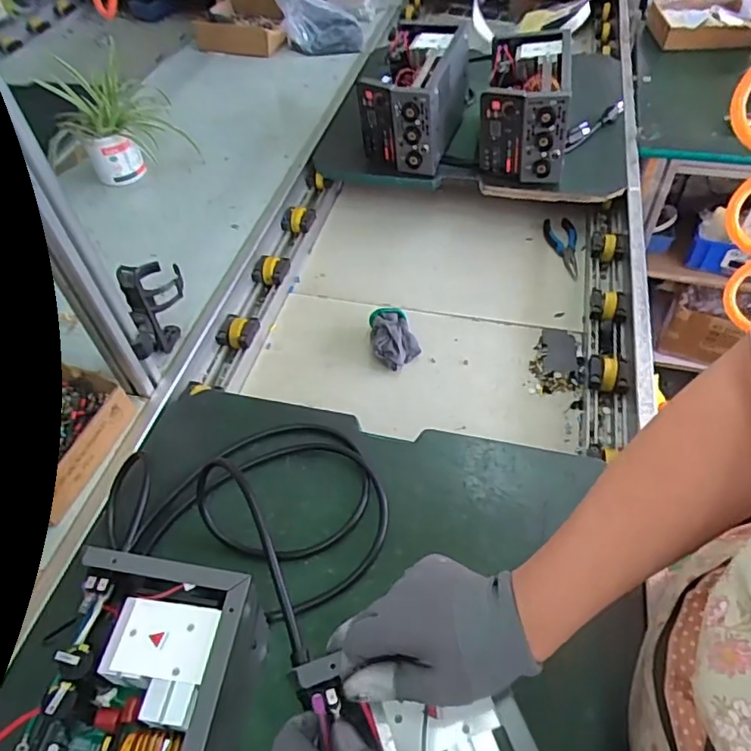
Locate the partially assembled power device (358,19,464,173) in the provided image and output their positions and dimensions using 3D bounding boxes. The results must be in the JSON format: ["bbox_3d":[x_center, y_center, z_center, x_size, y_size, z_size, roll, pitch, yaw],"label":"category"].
[{"bbox_3d":[0.072,-0.525,1.097,0.158,0.172,0.254,12,52,12],"label":"partially assembled power device"}]

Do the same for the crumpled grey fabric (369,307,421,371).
[{"bbox_3d":[0.028,-0.062,0.908,0.073,0.043,0.104,-10,50,-3],"label":"crumpled grey fabric"}]

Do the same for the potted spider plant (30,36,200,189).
[{"bbox_3d":[-0.490,-0.479,1.094,0.226,0.162,0.170,-25,54,-17],"label":"potted spider plant"}]

